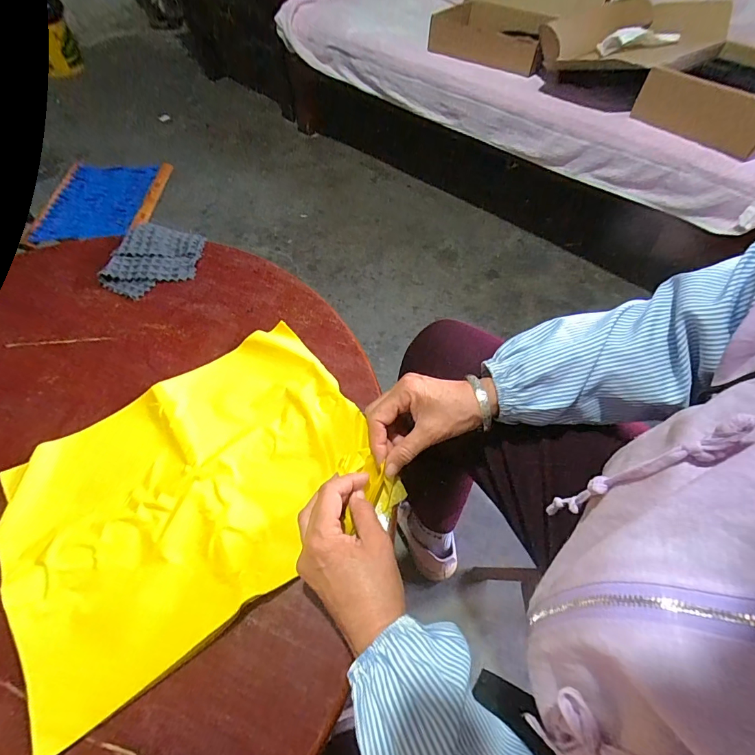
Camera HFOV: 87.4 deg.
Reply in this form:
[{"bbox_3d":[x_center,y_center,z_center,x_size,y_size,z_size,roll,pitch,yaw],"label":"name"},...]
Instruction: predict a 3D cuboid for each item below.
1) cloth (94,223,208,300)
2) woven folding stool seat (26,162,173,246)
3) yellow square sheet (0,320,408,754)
[{"bbox_3d":[-0.316,-0.169,0.564,0.115,0.019,0.127,12,59,7],"label":"cloth"},{"bbox_3d":[-0.691,-0.449,0.997,0.269,0.025,0.318,2,59,2],"label":"woven folding stool seat"},{"bbox_3d":[-0.179,0.105,0.393,0.340,0.016,0.258,-31,63,-18],"label":"yellow square sheet"}]

